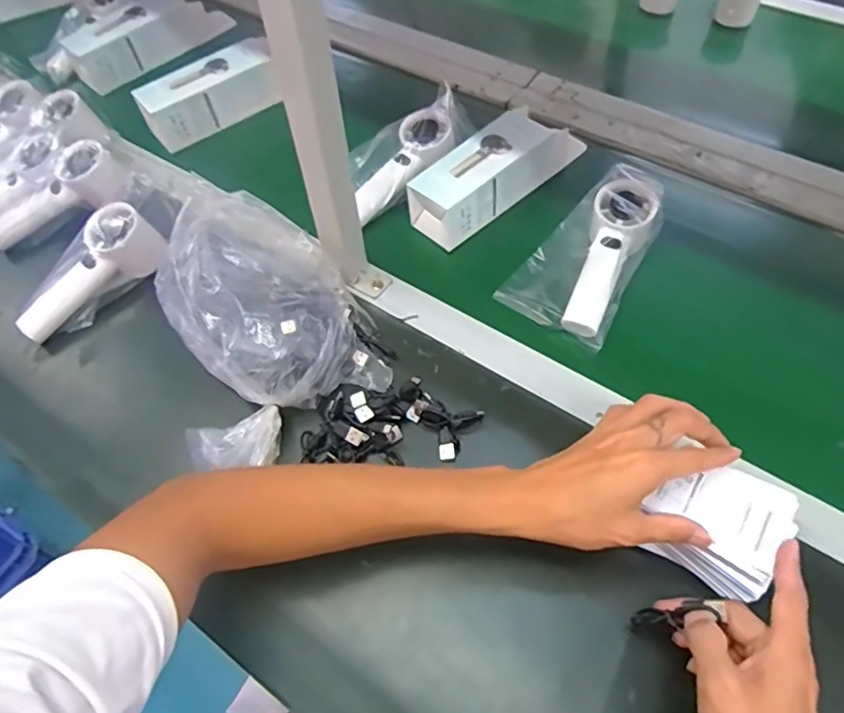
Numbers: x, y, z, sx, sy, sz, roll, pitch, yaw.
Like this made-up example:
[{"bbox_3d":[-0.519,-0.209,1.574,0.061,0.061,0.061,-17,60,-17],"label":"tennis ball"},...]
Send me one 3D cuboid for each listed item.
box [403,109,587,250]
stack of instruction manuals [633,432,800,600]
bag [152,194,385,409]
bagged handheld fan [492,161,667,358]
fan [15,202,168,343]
[{"bbox_3d":[0.073,-0.201,0.648,0.070,0.071,0.207,38,67,26],"label":"box"},{"bbox_3d":[0.213,0.120,0.426,0.083,0.052,0.075,37,67,23],"label":"stack of instruction manuals"},{"bbox_3d":[-0.134,-0.049,0.518,0.161,0.110,0.169,-17,56,-6],"label":"bag"},{"bbox_3d":[0.158,-0.107,0.577,0.113,0.057,0.175,26,63,19],"label":"bagged handheld fan"},{"bbox_3d":[-0.335,-0.082,0.602,0.158,0.058,0.050,-46,65,-5],"label":"fan"}]

